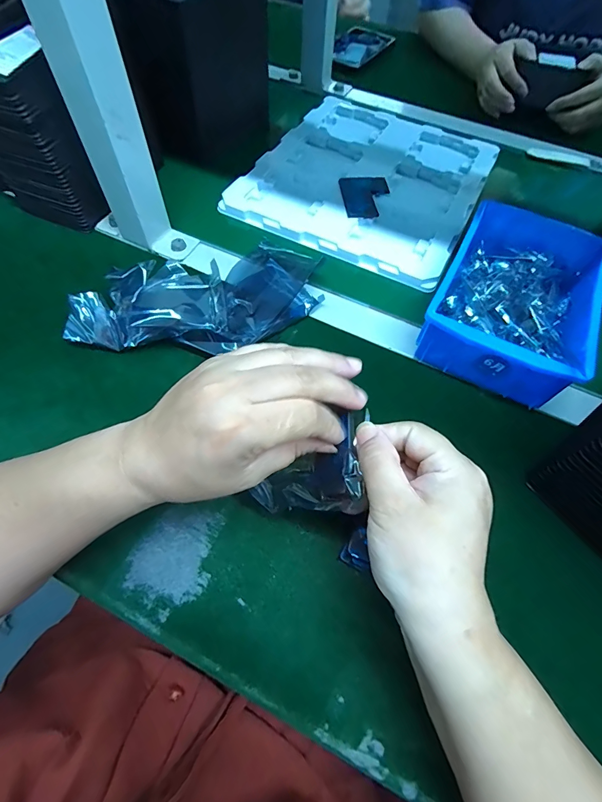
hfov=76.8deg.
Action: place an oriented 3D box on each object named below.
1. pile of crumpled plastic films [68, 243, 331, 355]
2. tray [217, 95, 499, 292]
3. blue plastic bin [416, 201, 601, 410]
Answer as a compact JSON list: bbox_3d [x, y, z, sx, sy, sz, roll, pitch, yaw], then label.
[{"bbox_3d":[-0.095,-0.109,0.362,0.238,0.059,0.113,-15,63,-11],"label":"pile of crumpled plastic films"},{"bbox_3d":[0.094,-0.300,0.508,0.273,0.018,0.325,25,63,10],"label":"tray"},{"bbox_3d":[0.207,-0.103,0.371,0.132,0.066,0.209,28,63,12],"label":"blue plastic bin"}]

